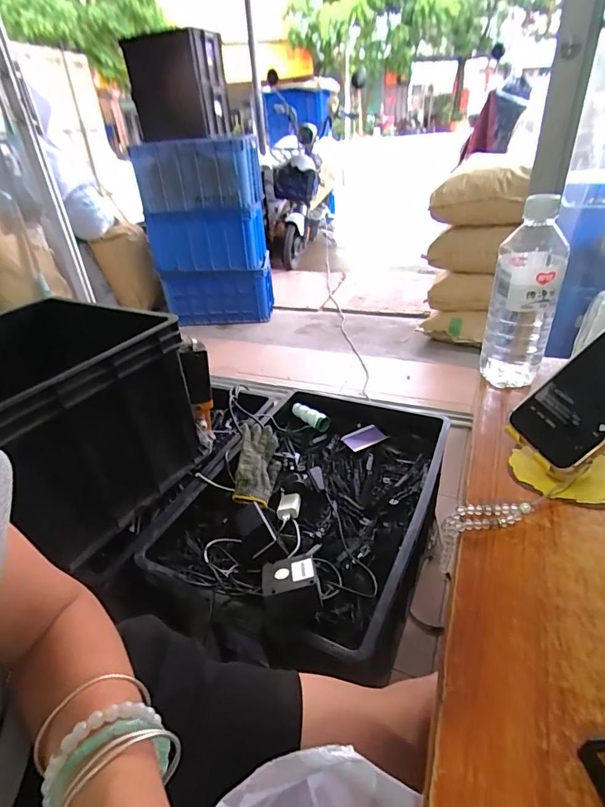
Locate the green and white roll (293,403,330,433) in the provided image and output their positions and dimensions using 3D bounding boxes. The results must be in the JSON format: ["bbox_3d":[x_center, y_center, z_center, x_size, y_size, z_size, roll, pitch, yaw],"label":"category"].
[{"bbox_3d":[0.019,0.033,1.065,0.108,0.034,0.036,24,43,38],"label":"green and white roll"}]

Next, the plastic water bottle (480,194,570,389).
[{"bbox_3d":[0.254,-0.115,0.493,0.069,0.208,0.072,13,37,26],"label":"plastic water bottle"}]

